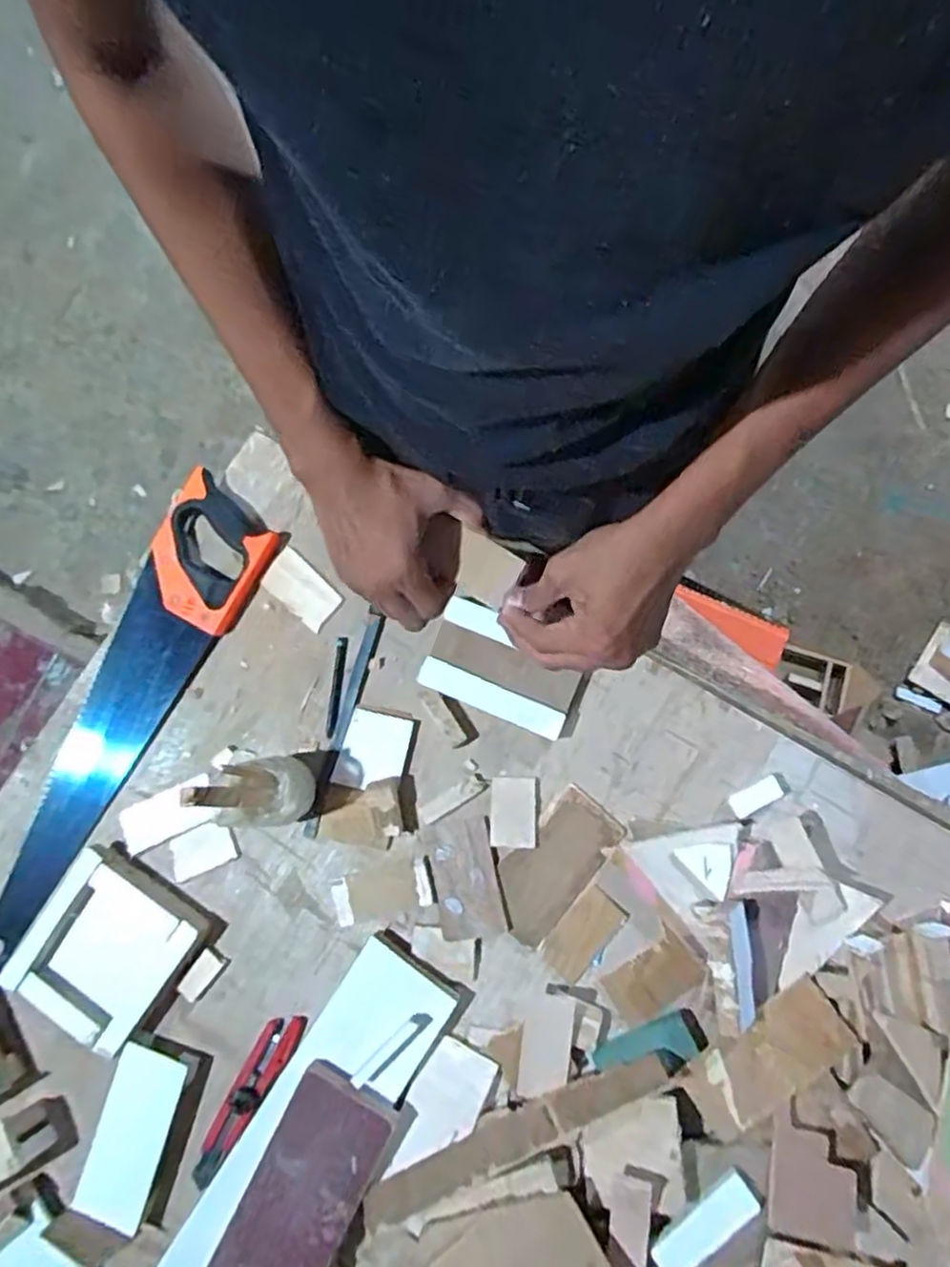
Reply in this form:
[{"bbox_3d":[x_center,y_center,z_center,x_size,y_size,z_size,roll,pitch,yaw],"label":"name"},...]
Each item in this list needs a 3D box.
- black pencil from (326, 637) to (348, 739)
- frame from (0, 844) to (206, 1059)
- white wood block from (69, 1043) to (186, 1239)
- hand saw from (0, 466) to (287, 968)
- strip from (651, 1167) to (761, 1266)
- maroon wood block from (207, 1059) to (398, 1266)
[{"bbox_3d":[-0.140,0.054,0.714,0.014,0.008,0.101,4,81,4],"label":"black pencil"},{"bbox_3d":[-0.351,0.299,0.669,0.140,0.040,0.145,33,84,8],"label":"frame"},{"bbox_3d":[-0.308,0.449,0.634,0.065,0.020,0.137,15,82,6],"label":"white wood block"},{"bbox_3d":[-0.355,0.089,0.717,0.113,0.031,0.510,24,85,9],"label":"hand saw"},{"bbox_3d":[0.189,0.486,0.579,0.096,0.008,0.034,-39,81,-3],"label":"strip"},{"bbox_3d":[-0.149,0.480,0.603,0.090,0.015,0.190,25,80,15],"label":"maroon wood block"}]

